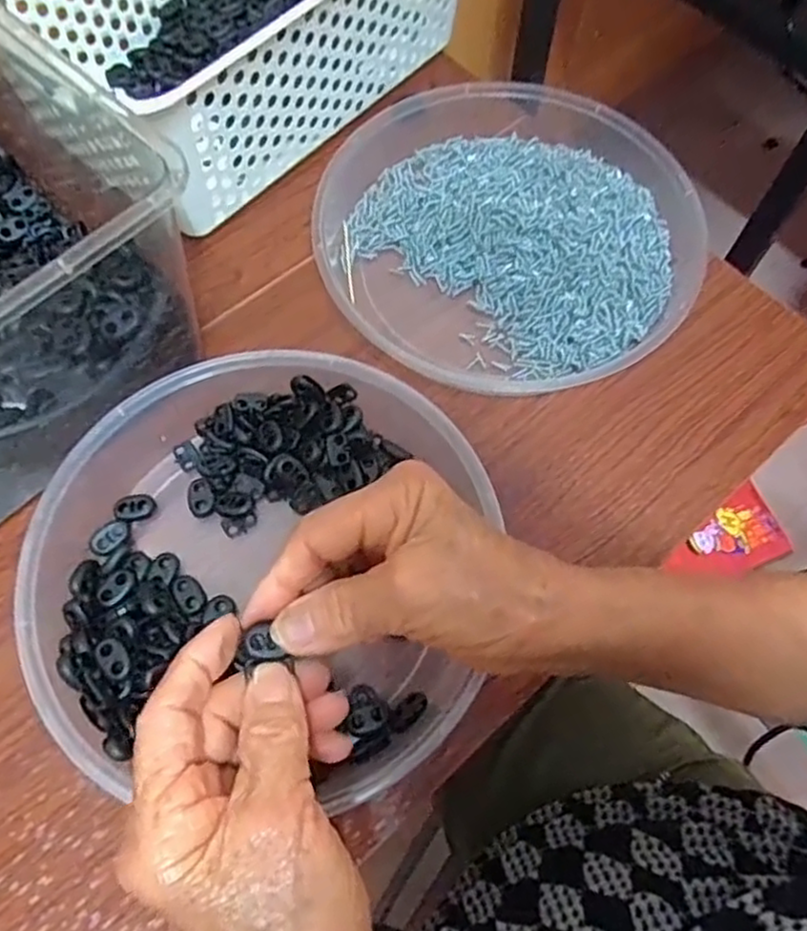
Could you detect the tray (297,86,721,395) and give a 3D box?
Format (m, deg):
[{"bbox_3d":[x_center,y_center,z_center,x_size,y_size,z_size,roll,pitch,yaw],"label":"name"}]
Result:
[{"bbox_3d":[0.066,-0.152,0.439,0.229,0.031,0.211,0,68,0],"label":"tray"}]

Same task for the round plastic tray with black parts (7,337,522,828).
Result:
[{"bbox_3d":[-0.067,0.048,0.351,0.223,0.050,0.230,0,68,0],"label":"round plastic tray with black parts"}]

